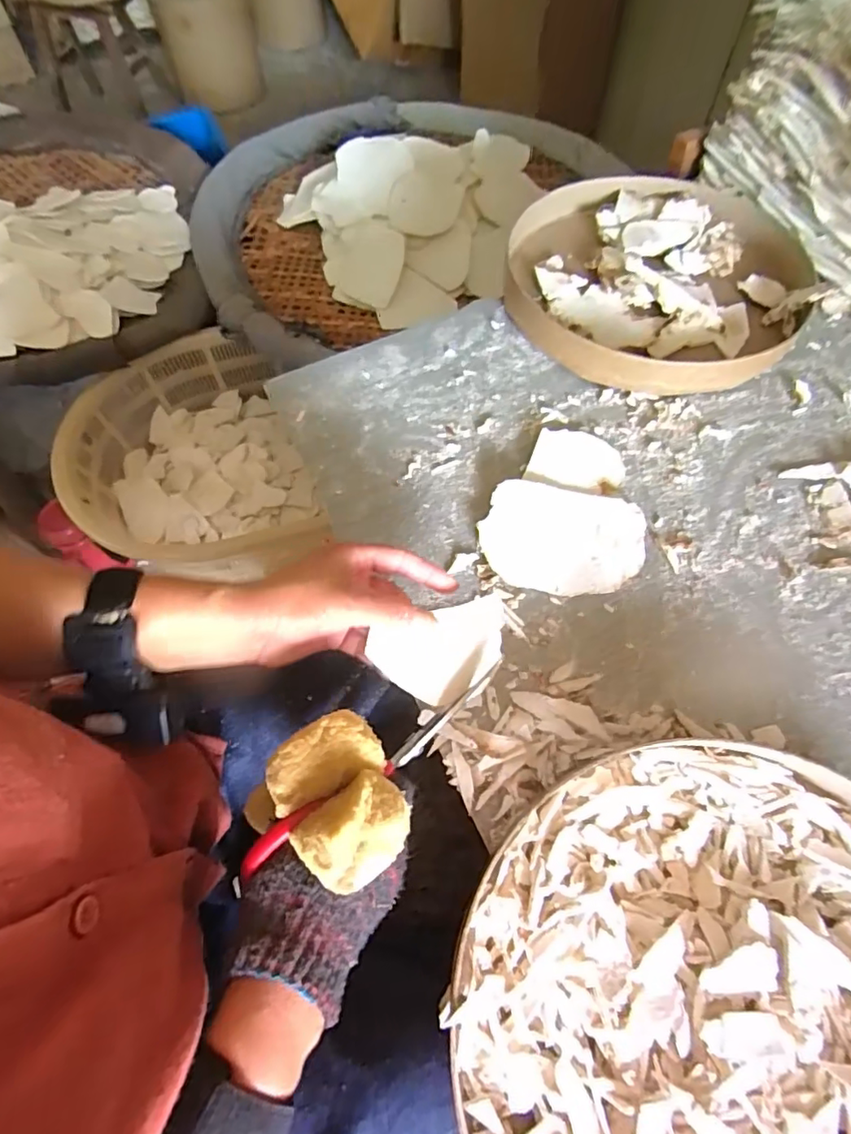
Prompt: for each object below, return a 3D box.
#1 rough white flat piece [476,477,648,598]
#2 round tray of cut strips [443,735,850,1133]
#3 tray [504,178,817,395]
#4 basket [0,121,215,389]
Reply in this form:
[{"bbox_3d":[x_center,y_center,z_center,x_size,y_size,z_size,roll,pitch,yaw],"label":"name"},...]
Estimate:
[{"bbox_3d":[0.111,-0.023,0.452,0.127,0.016,0.092,7,63,5],"label":"rough white flat piece"},{"bbox_3d":[0.170,0.257,0.296,0.297,0.043,0.296,-1,63,1],"label":"round tray of cut strips"},{"bbox_3d":[0.237,-0.298,0.578,0.292,0.047,0.298,-1,63,1],"label":"tray"},{"bbox_3d":[-0.894,-0.640,1.100,0.866,0.133,0.904,-1,63,1],"label":"basket"}]

